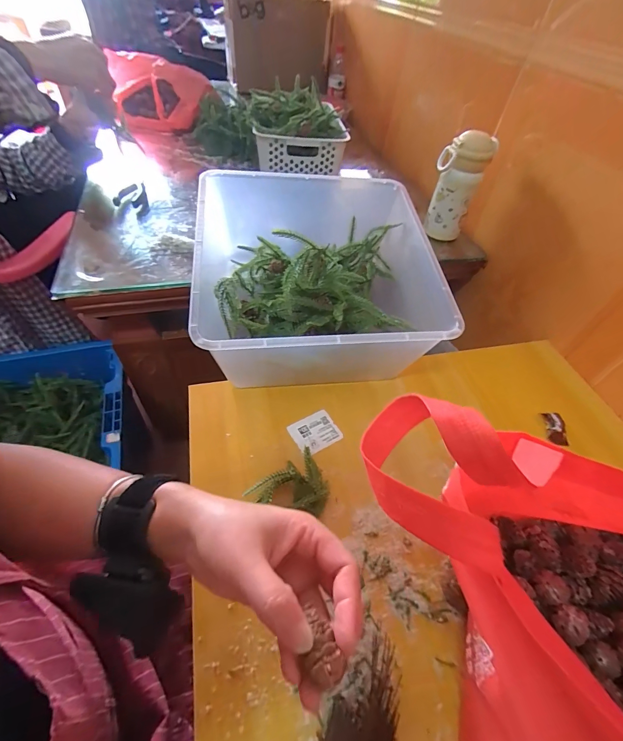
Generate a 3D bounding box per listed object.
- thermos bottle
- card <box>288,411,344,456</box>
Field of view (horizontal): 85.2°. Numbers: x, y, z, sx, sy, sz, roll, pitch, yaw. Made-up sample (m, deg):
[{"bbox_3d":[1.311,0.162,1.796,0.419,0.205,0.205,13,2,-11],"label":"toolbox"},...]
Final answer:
[{"bbox_3d":[0.273,-0.346,0.651,0.083,0.185,0.063,21,51,11],"label":"thermos bottle"},{"bbox_3d":[0.005,0.079,0.430,0.058,0.004,0.048,-24,57,-23],"label":"card"}]

